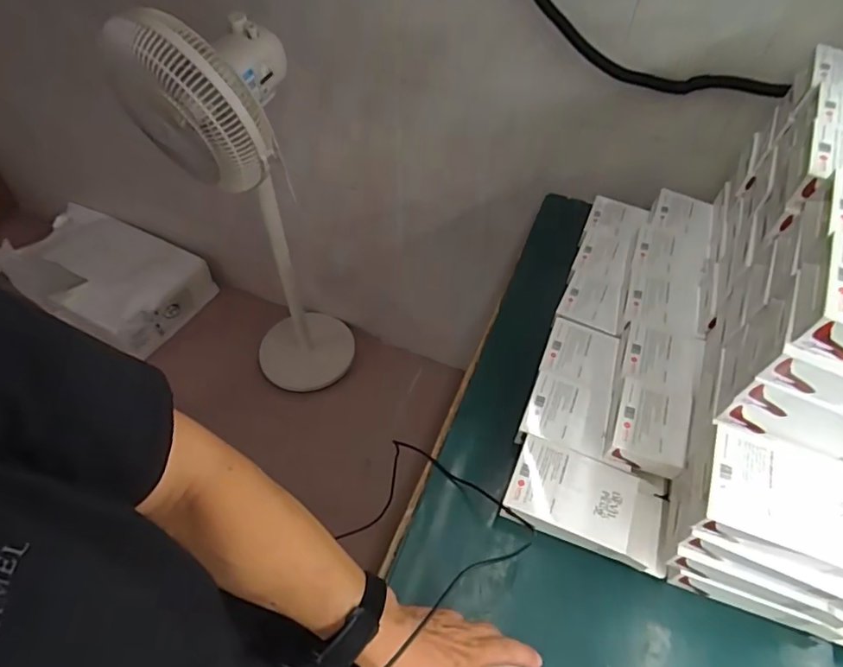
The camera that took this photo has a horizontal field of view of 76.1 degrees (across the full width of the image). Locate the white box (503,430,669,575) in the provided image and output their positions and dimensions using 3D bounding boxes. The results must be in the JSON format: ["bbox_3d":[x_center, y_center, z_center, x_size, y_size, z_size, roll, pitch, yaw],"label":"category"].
[{"bbox_3d":[0.192,0.195,0.617,0.184,0.045,0.102,20,53,12],"label":"white box"}]

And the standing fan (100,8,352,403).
[{"bbox_3d":[-0.344,-0.177,1.236,0.318,1.089,0.401,-5,52,-7],"label":"standing fan"}]

